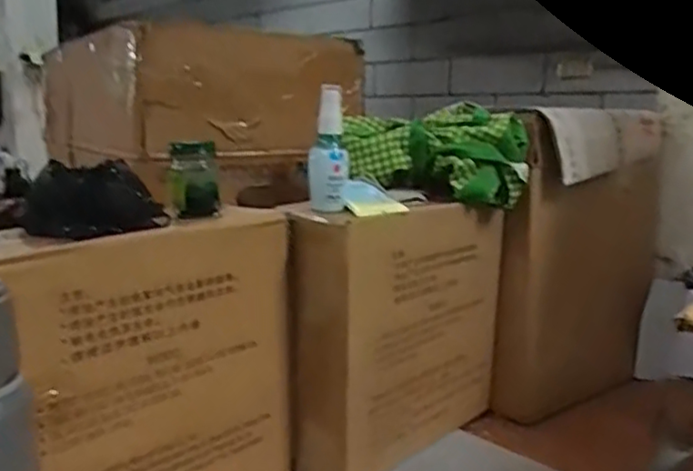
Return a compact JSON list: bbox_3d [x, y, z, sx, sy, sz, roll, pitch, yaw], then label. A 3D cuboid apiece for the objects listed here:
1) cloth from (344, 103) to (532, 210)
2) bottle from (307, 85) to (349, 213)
[{"bbox_3d":[0.100,-0.093,0.762,0.206,0.095,0.103,6,12,23],"label":"cloth"},{"bbox_3d":[-0.018,-0.083,0.650,0.040,0.115,0.031,1,11,-2],"label":"bottle"}]

